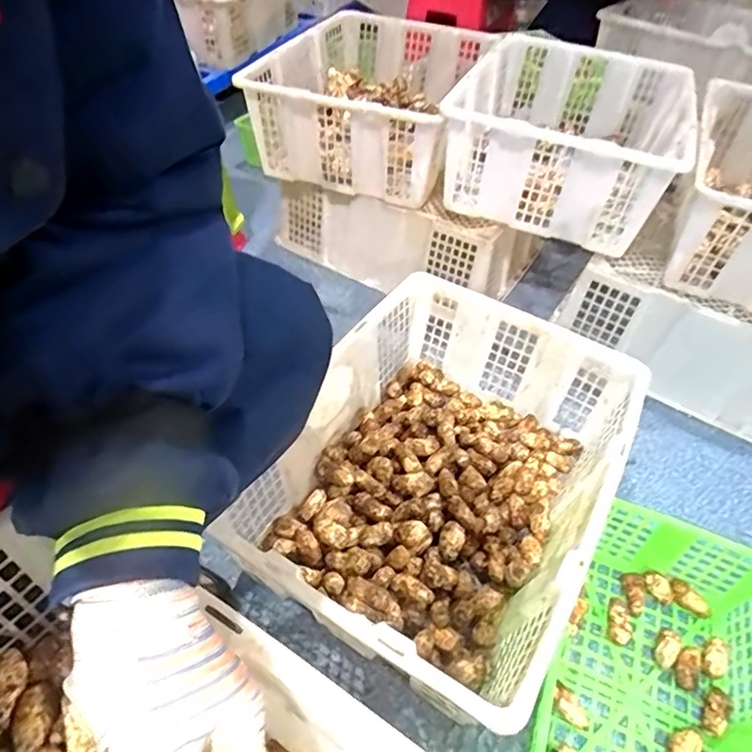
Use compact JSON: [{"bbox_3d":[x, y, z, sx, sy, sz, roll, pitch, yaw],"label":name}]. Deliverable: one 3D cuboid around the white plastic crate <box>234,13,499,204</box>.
[{"bbox_3d":[-0.001,-0.502,0.987,0.344,0.164,0.418,18,50,12],"label":"white plastic crate"}]

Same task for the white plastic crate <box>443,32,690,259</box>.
[{"bbox_3d":[0.336,-0.426,0.926,0.330,0.168,0.496,19,50,14],"label":"white plastic crate"}]

